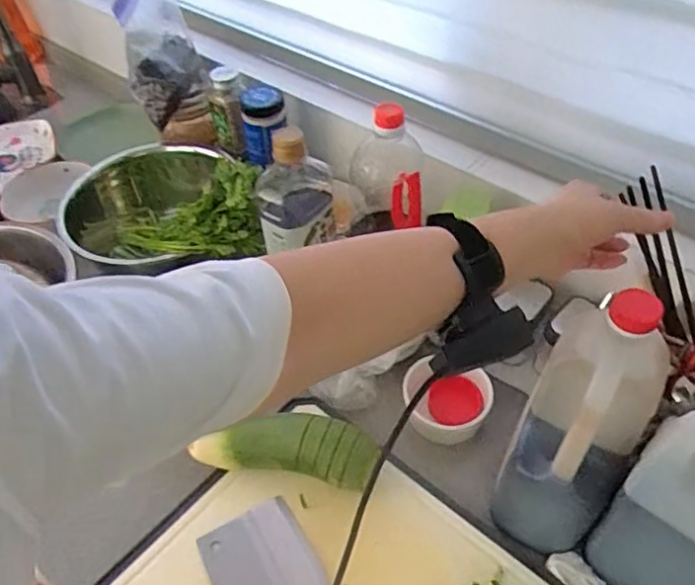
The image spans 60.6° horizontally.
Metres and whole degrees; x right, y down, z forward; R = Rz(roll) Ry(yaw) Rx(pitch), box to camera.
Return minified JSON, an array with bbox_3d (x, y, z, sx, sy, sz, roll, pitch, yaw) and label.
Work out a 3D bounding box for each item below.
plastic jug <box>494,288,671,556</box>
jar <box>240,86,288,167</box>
[{"bbox_3d":[0.196,0.119,0.513,0.094,0.225,0.124,23,54,22],"label":"plastic jug"},{"bbox_3d":[-0.116,-0.228,0.825,0.066,0.085,0.078,-7,48,-3],"label":"jar"}]

